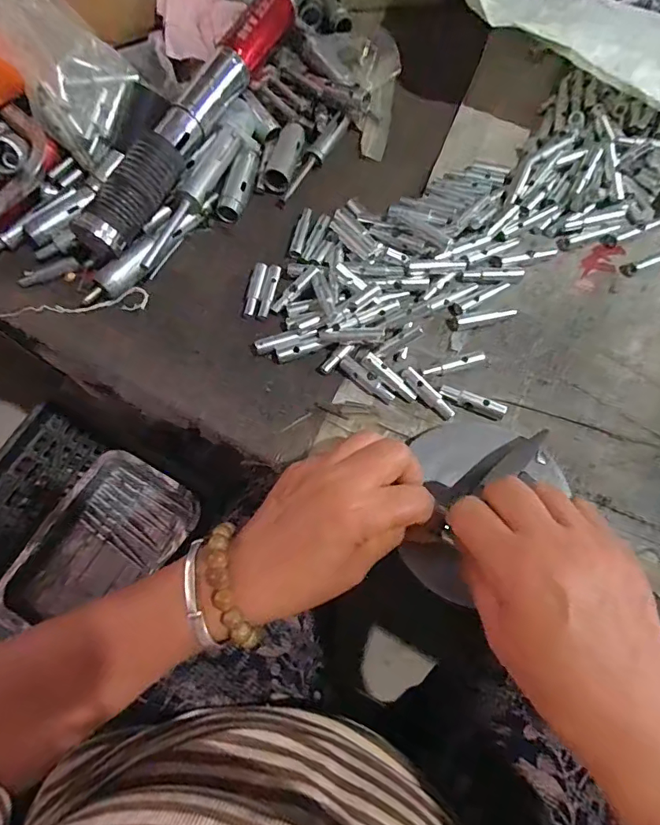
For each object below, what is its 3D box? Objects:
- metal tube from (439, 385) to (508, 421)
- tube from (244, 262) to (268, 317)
[{"bbox_3d":[0.108,-0.008,0.356,0.049,0.009,0.012,21,73,9],"label":"metal tube"},{"bbox_3d":[-0.063,-0.105,0.397,0.011,0.007,0.048,9,71,5],"label":"tube"}]

